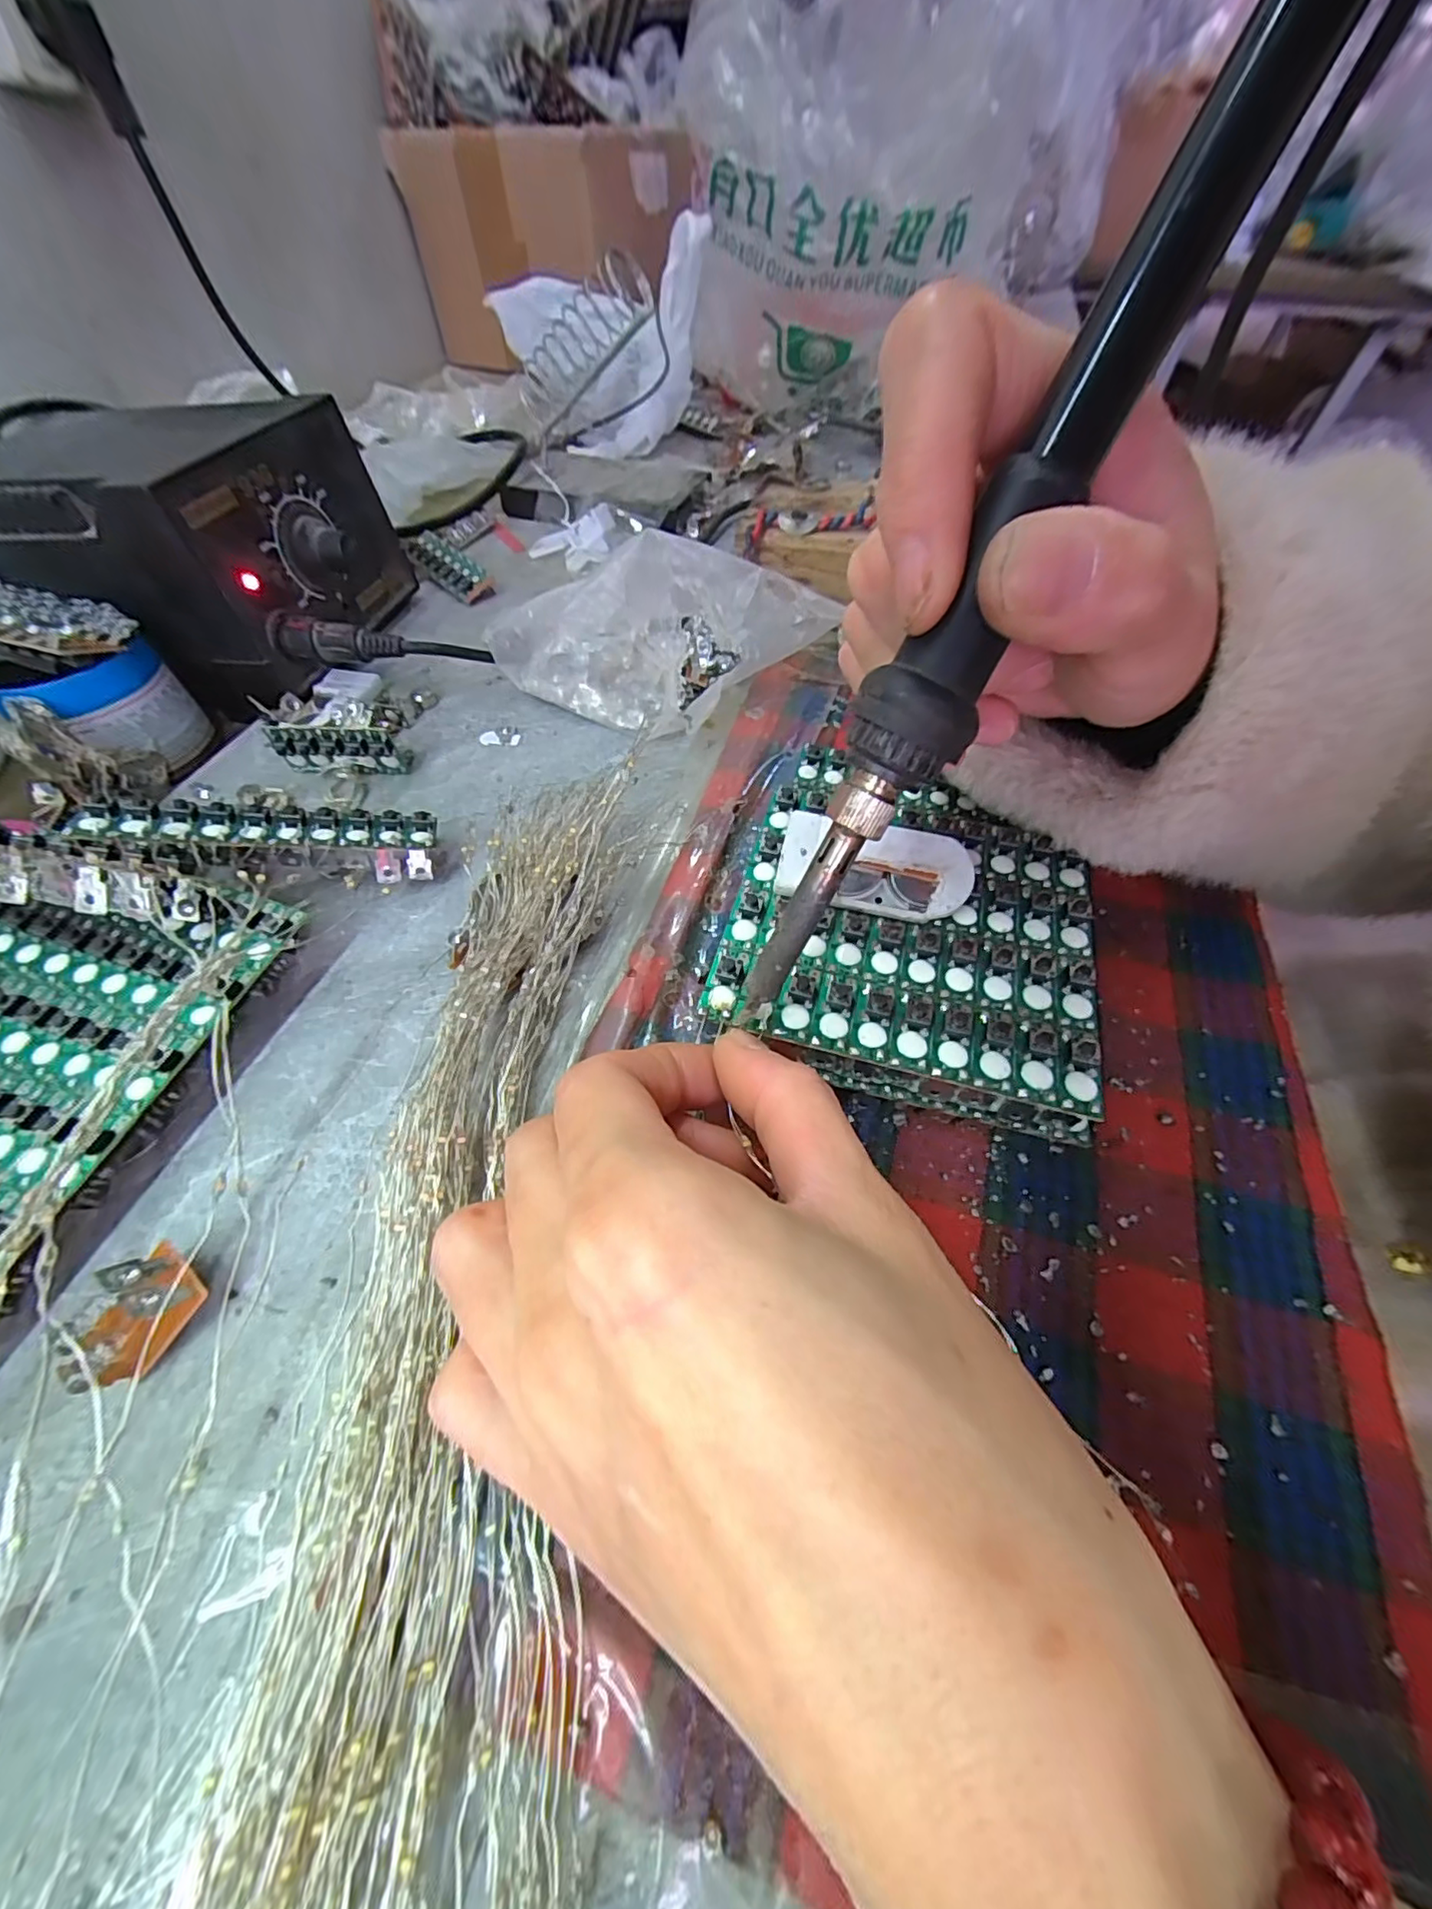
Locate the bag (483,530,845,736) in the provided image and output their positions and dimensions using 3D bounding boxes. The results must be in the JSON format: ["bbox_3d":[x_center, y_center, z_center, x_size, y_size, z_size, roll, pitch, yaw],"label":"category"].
[{"bbox_3d":[-0.029,-0.136,0.258,0.149,0.058,0.061,-3,54,12],"label":"bag"}]

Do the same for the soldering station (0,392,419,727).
[{"bbox_3d":[-0.227,-0.182,0.268,0.137,0.082,0.129,18,57,11],"label":"soldering station"}]

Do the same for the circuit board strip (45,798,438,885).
[{"bbox_3d":[-0.141,-0.036,0.191,0.093,0.013,0.025,0,53,-22],"label":"circuit board strip"}]

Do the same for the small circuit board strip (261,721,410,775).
[{"bbox_3d":[-0.147,-0.079,0.236,0.045,0.023,0.006,0,55,-1],"label":"small circuit board strip"}]

